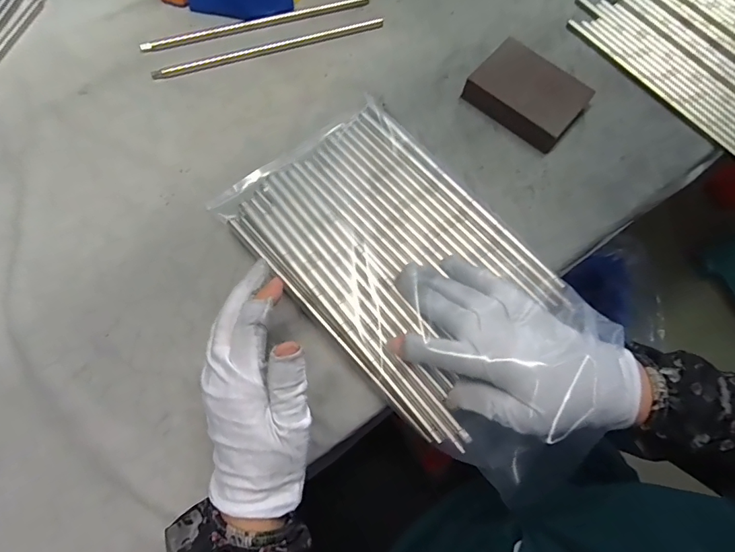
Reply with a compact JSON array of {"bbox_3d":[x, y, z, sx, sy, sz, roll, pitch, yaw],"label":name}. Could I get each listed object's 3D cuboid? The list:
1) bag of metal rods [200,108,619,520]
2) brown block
[{"bbox_3d":[0.045,-0.001,0.334,0.166,0.018,0.314,-41,76,-16],"label":"bag of metal rods"},{"bbox_3d":[0.148,-0.169,0.402,0.096,0.029,0.071,37,72,11],"label":"brown block"}]

